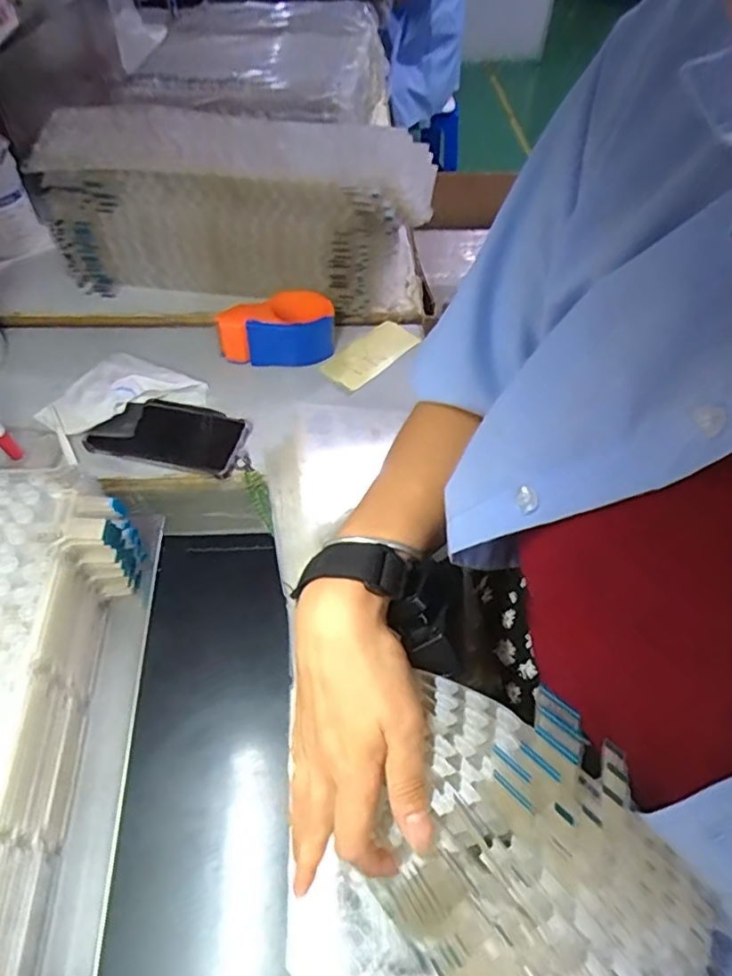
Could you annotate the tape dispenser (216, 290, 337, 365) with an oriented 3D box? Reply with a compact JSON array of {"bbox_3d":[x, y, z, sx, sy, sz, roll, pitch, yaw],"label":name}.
[{"bbox_3d":[-0.111,-0.200,0.730,0.138,0.062,0.077,-6,55,-7],"label":"tape dispenser"}]

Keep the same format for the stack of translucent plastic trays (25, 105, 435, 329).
[{"bbox_3d":[-0.160,-0.357,0.772,0.472,0.191,0.159,7,54,2],"label":"stack of translucent plastic trays"}]

